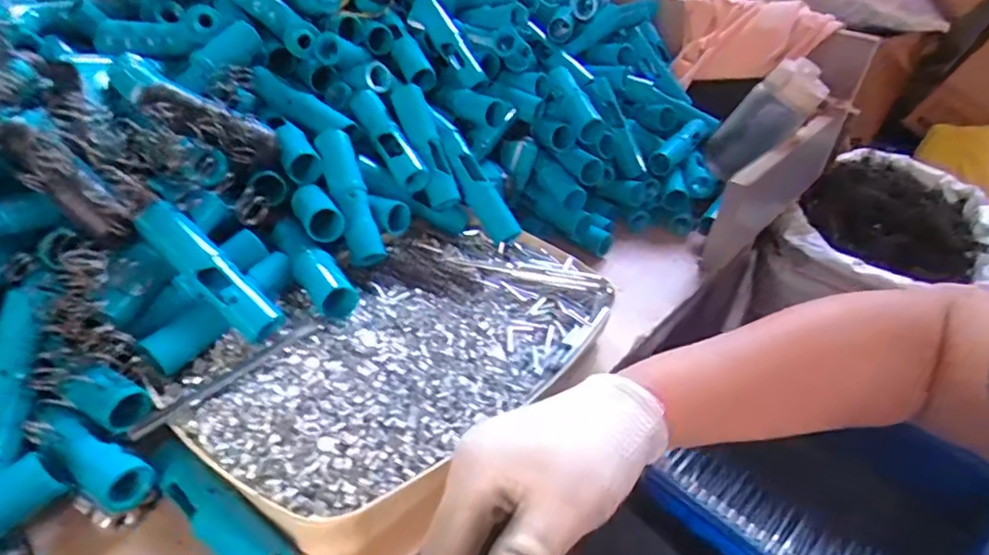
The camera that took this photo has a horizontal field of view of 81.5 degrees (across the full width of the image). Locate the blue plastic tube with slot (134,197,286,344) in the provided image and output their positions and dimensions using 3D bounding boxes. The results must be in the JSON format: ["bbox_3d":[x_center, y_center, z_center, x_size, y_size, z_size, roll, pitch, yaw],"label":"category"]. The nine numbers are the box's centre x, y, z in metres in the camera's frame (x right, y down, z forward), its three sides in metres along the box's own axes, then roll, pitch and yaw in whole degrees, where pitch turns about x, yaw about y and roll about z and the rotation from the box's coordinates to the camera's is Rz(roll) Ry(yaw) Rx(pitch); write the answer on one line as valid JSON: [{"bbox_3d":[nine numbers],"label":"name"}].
[{"bbox_3d":[-0.203,-0.005,0.407,0.122,0.022,0.028,44,43,3],"label":"blue plastic tube with slot"}]

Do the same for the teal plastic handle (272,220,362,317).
[{"bbox_3d":[-0.146,-0.007,0.459,0.030,0.032,0.120,-18,41,-30],"label":"teal plastic handle"}]

